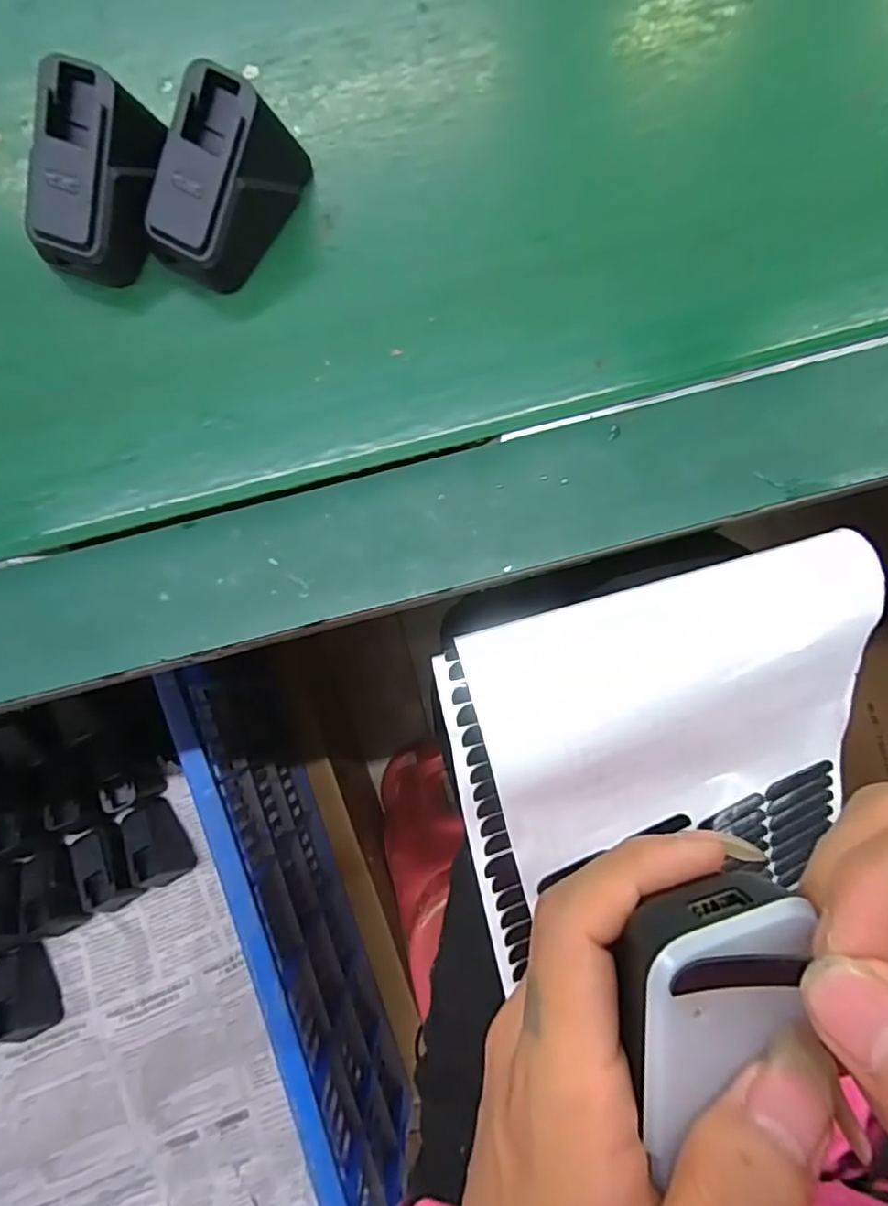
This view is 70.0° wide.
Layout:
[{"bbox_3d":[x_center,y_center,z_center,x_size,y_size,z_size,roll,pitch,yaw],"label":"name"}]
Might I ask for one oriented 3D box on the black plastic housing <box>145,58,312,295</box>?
[{"bbox_3d":[-0.087,-0.162,0.247,0.037,0.044,0.071,32,87,3],"label":"black plastic housing"}]

